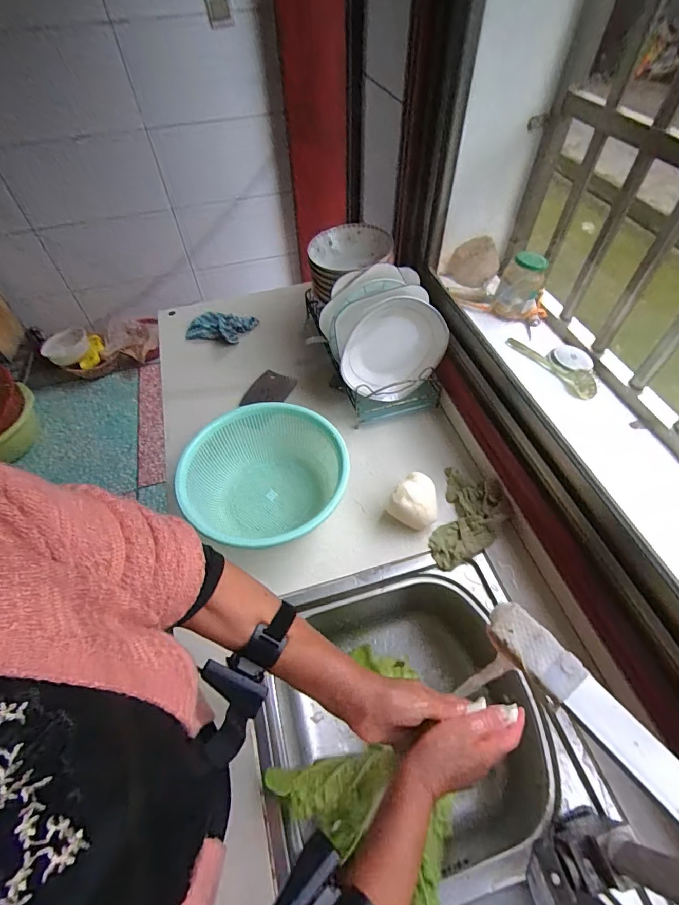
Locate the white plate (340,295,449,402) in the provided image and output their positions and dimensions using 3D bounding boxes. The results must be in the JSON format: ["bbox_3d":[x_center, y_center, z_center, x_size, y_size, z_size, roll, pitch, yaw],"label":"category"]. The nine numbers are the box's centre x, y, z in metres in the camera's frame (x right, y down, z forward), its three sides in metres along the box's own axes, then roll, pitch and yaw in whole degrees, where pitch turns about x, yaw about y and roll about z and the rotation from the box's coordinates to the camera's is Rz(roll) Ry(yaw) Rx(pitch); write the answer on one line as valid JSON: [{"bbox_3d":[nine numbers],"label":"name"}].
[{"bbox_3d":[0.103,-0.192,0.779,0.205,0.187,0.047,-36,39,17],"label":"white plate"}]

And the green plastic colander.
[{"bbox_3d":[-0.120,0.050,0.718,0.264,0.112,0.276,-1,54,1],"label":"green plastic colander"}]

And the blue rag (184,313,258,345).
[{"bbox_3d":[-0.301,-0.318,1.033,0.175,0.050,0.100,3,54,4],"label":"blue rag"}]

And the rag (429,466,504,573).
[{"bbox_3d":[0.227,0.114,0.714,0.110,0.041,0.185,15,55,12],"label":"rag"}]

